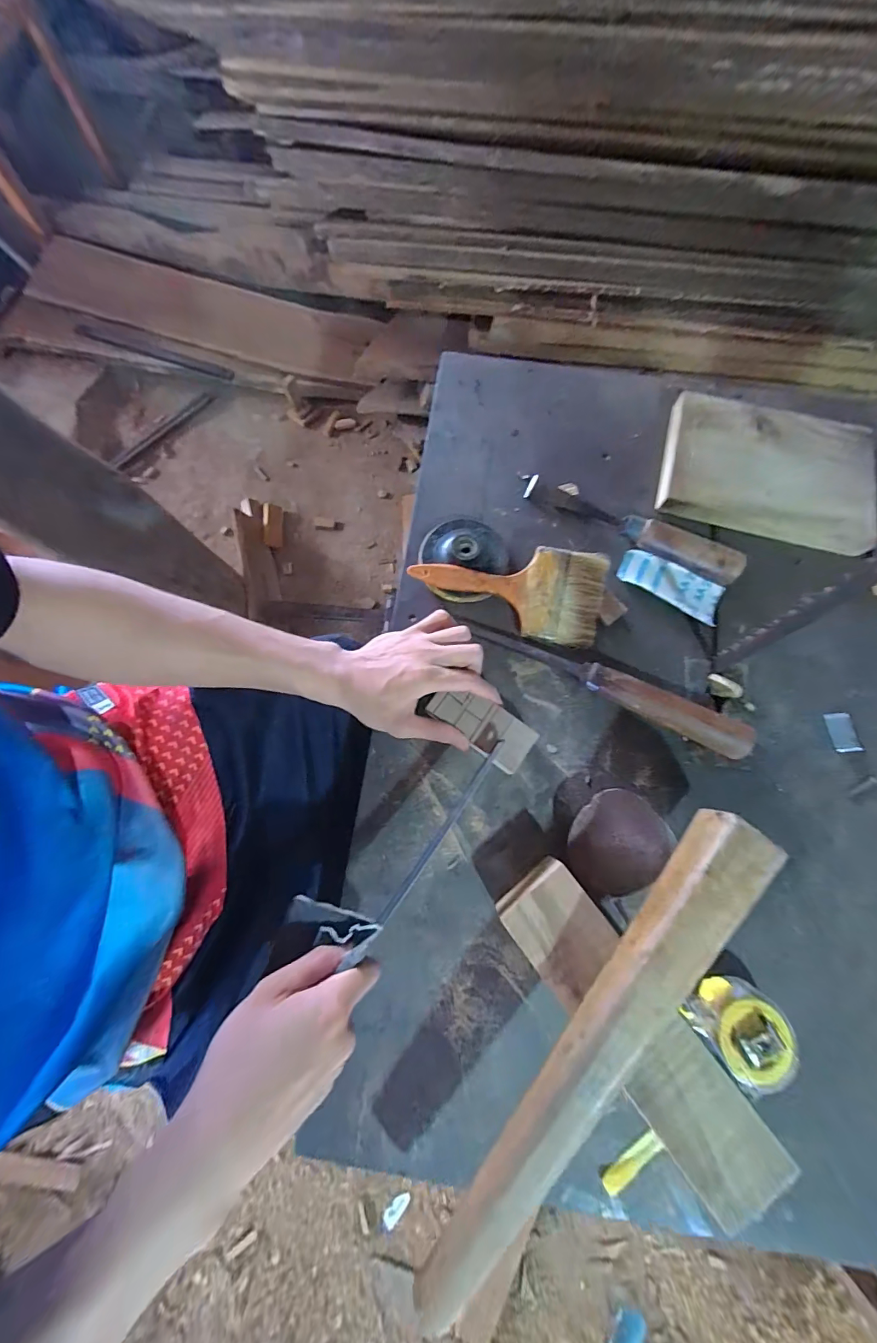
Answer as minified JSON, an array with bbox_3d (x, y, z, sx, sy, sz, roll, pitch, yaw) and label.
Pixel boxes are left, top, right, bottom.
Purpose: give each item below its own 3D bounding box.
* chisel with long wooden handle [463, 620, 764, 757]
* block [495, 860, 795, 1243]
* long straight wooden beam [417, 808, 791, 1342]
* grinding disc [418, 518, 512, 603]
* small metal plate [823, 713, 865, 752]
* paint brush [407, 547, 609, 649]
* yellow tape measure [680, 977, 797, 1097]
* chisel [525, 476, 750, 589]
[{"bbox_3d":[0.153,0.010,0.398,0.269,0.030,0.030,24,77,6],"label":"chisel with long wooden handle"},{"bbox_3d":[0.144,0.267,0.325,0.065,0.034,0.246,-37,79,-9],"label":"block"},{"bbox_3d":[0.112,0.248,0.282,0.043,0.032,0.348,39,79,9],"label":"long straight wooden beam"},{"bbox_3d":[0.028,-0.117,0.430,0.088,0.028,0.091,0,76,0],"label":"grinding disc"},{"bbox_3d":[0.382,0.058,0.402,0.025,0.004,0.037,-7,76,-2],"label":"small metal plate"},{"bbox_3d":[0.068,-0.079,0.418,0.185,0.026,0.086,7,76,2],"label":"paint brush"},{"bbox_3d":[0.235,0.278,0.329,0.060,0.028,0.074,-37,79,-9],"label":"yellow tape measure"},{"bbox_3d":[0.198,-0.152,0.436,0.224,0.037,0.022,29,78,7],"label":"chisel"}]

